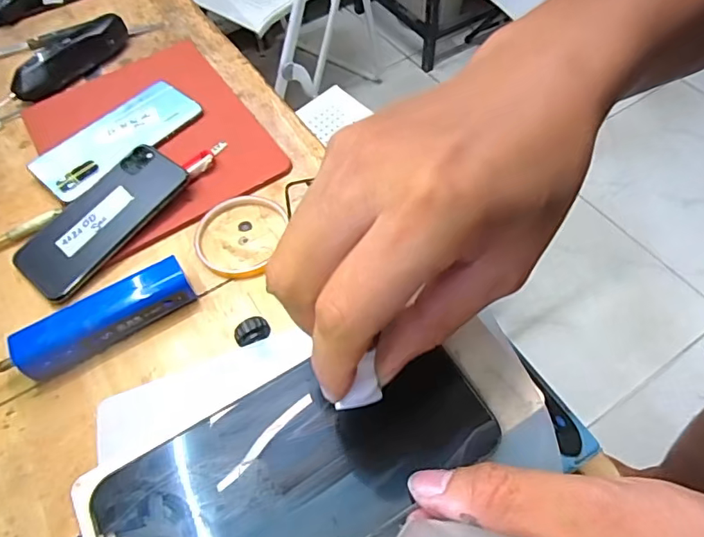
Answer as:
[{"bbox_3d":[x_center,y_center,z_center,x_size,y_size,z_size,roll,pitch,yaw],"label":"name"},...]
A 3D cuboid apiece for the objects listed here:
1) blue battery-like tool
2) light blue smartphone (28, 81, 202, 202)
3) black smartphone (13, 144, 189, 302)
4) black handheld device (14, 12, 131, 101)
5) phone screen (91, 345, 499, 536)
[{"bbox_3d":[-0.188,0.040,0.390,0.129,0.034,0.036,-28,59,-14],"label":"blue battery-like tool"},{"bbox_3d":[-0.233,-0.131,0.504,0.068,0.014,0.161,37,66,24],"label":"light blue smartphone"},{"bbox_3d":[-0.222,-0.046,0.448,0.079,0.010,0.155,32,73,22],"label":"black smartphone"},{"bbox_3d":[-0.314,-0.237,0.563,0.024,0.035,0.139,34,65,23],"label":"black handheld device"},{"bbox_3d":[-0.019,0.081,0.205,0.154,0.004,0.075,-22,58,-12],"label":"phone screen"}]

